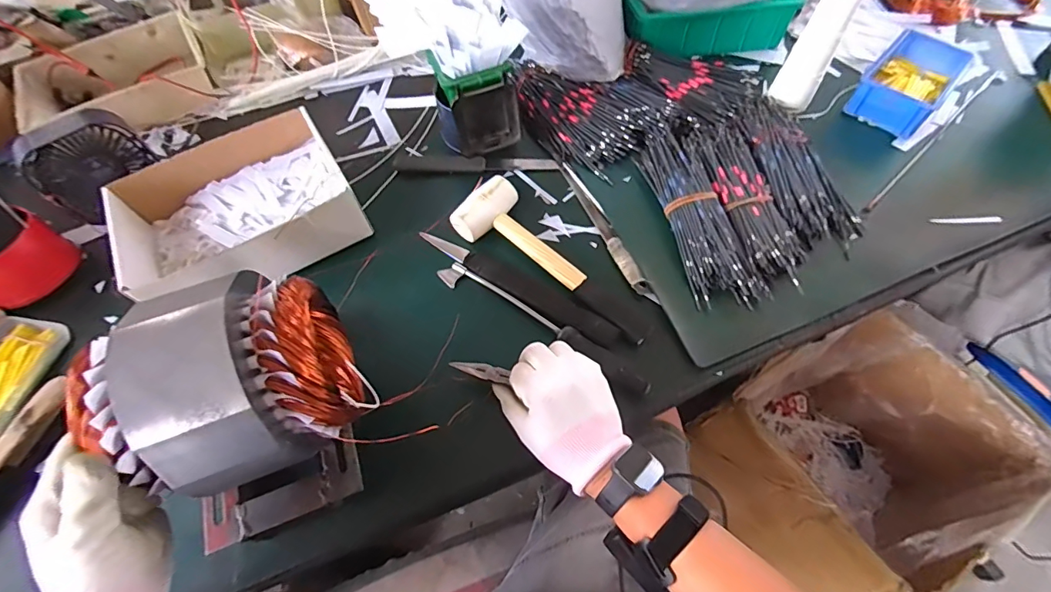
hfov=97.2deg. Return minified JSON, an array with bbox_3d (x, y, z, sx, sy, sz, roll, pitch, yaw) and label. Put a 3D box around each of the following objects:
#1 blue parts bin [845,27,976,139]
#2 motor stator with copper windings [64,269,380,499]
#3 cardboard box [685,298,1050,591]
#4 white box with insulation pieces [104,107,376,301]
[{"bbox_3d":[0.531,-0.298,0.637,0.097,0.044,0.174,41,70,21],"label":"blue parts bin"},{"bbox_3d":[-0.219,0.070,0.351,0.155,0.123,0.122,-26,63,-11],"label":"motor stator with copper windings"},{"bbox_3d":[0.592,0.295,0.875,0.410,0.337,0.352,-25,63,-11],"label":"cardboard box"},{"bbox_3d":[-0.339,-0.093,0.549,0.257,0.082,0.196,-33,65,-15],"label":"white box with insulation pieces"}]

